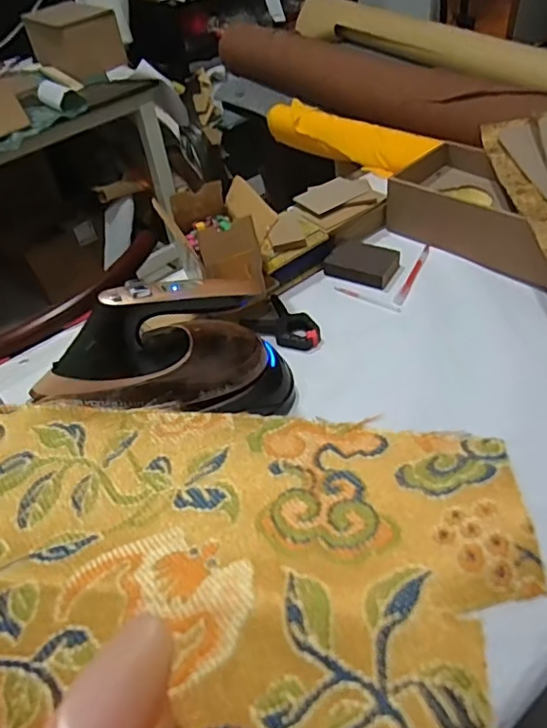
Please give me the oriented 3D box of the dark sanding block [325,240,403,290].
[{"bbox_3d":[0.133,-0.156,0.837,0.104,0.022,0.074,21,52,26],"label":"dark sanding block"}]

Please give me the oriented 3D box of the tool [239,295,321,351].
[{"bbox_3d":[0.015,-0.053,0.755,0.105,0.019,0.077,29,55,31],"label":"tool"}]

